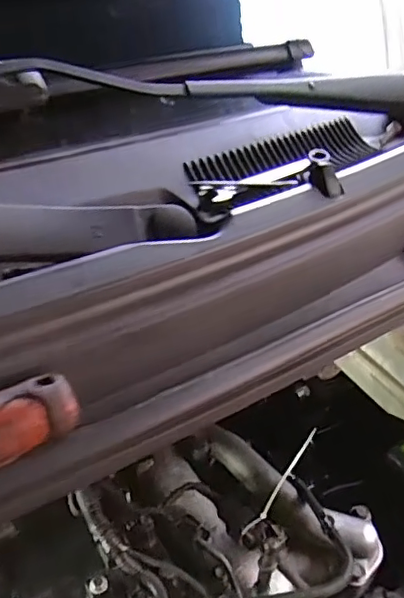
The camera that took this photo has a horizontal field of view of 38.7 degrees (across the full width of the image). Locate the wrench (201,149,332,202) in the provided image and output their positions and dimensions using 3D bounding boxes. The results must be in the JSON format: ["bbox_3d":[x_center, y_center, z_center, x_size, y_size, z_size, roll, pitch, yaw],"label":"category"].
[{"bbox_3d":[0.054,-0.094,0.432,0.130,0.007,0.021,-26,49,-32],"label":"wrench"}]

